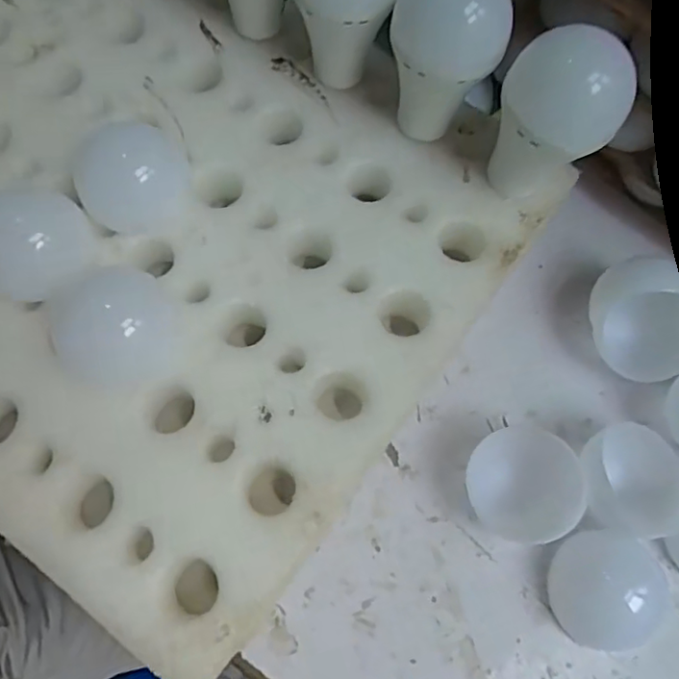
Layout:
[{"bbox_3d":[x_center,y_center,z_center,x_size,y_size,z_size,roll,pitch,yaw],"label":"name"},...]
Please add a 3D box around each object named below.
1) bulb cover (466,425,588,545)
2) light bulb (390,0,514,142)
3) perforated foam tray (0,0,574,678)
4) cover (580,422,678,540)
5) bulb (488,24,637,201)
[{"bbox_3d":[0.115,0.090,0.383,0.063,0.027,0.067,-16,70,-8],"label":"bulb cover"},{"bbox_3d":[0.060,-0.163,0.368,0.067,0.089,0.060,13,68,3],"label":"light bulb"},{"bbox_3d":[-0.182,-0.110,0.380,0.534,0.029,0.320,34,71,11],"label":"perforated foam tray"},{"bbox_3d":[0.177,0.090,0.384,0.061,0.031,0.066,-8,69,-5],"label":"cover"},{"bbox_3d":[0.117,-0.118,0.354,0.068,0.097,0.063,1,68,-2],"label":"bulb"}]

